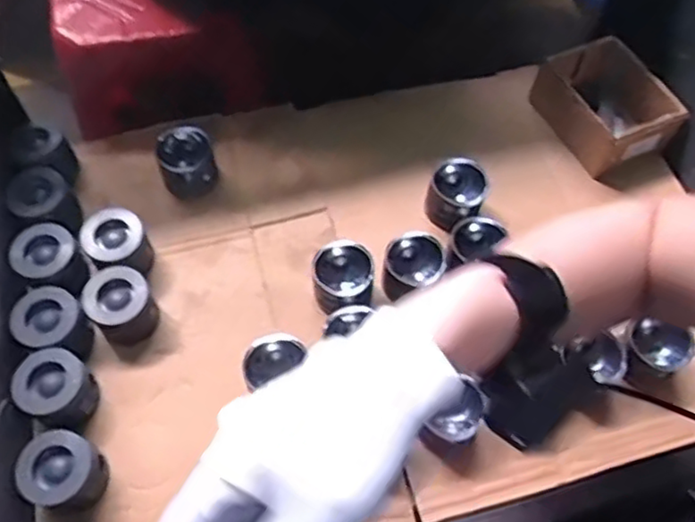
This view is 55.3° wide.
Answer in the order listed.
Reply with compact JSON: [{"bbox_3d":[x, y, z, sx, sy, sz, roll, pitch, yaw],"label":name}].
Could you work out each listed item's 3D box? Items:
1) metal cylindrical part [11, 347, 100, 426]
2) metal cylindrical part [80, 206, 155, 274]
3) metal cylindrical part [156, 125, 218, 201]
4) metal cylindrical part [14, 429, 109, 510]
[{"bbox_3d":[-0.374,0.164,0.855,0.080,0.074,0.082,1,61,-2],"label":"metal cylindrical part"},{"bbox_3d":[-0.328,-0.021,0.960,0.086,0.071,0.090,-39,69,-21],"label":"metal cylindrical part"},{"bbox_3d":[-0.253,-0.156,1.049,0.085,0.081,0.086,-21,64,-13],"label":"metal cylindrical part"},{"bbox_3d":[-0.343,0.258,0.806,0.089,0.072,0.082,1,61,-2],"label":"metal cylindrical part"}]

